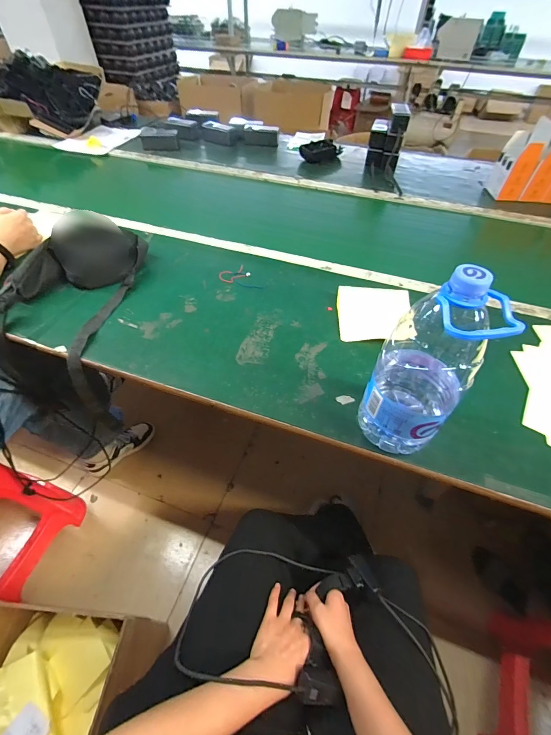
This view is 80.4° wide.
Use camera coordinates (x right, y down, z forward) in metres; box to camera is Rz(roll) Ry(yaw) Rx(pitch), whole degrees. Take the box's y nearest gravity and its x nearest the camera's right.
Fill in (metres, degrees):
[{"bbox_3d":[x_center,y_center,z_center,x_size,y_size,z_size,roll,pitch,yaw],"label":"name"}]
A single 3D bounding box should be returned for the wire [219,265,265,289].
[{"bbox_3d":[-0.075,-0.186,0.691,0.065,0.007,0.091,-25,55,-22],"label":"wire"}]

